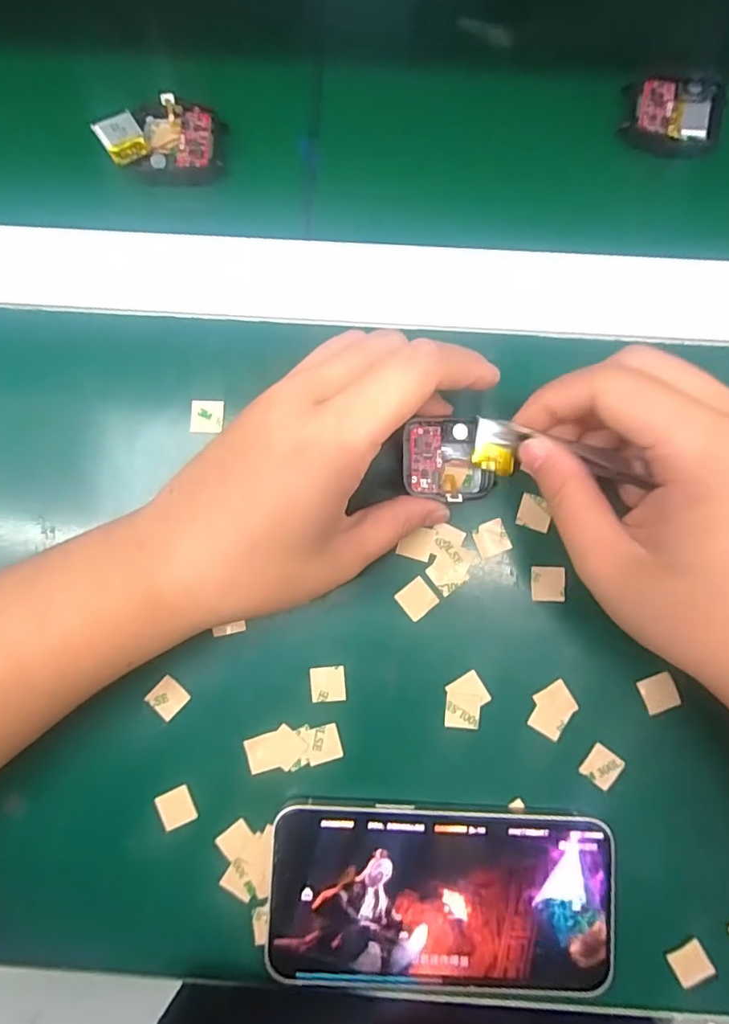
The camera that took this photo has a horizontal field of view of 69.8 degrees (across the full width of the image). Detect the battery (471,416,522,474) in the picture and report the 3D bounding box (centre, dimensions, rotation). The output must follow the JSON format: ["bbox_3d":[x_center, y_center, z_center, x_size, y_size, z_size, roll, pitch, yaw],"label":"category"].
[{"bbox_3d":[0.058,-0.029,0.230,0.019,0.004,0.023,6,84,1],"label":"battery"}]

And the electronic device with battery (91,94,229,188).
[{"bbox_3d":[-0.097,-0.181,0.254,0.054,0.018,0.037,2,84,0],"label":"electronic device with battery"}]

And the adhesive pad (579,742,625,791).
[{"bbox_3d":[0.106,0.113,0.230,0.015,0.004,0.015,38,86,4],"label":"adhesive pad"}]

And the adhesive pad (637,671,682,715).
[{"bbox_3d":[0.132,0.081,0.233,0.016,0.004,0.016,-20,85,-2],"label":"adhesive pad"}]

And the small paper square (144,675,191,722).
[{"bbox_3d":[-0.089,0.084,0.235,0.015,0.004,0.015,43,86,4],"label":"small paper square"}]

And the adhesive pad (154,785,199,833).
[{"bbox_3d":[-0.084,0.132,0.233,0.015,0.004,0.015,-25,85,-2],"label":"adhesive pad"}]

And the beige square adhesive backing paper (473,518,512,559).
[{"bbox_3d":[0.059,0.012,0.239,0.015,0.004,0.015,-21,85,-2],"label":"beige square adhesive backing paper"}]

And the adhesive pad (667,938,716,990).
[{"bbox_3d":[0.141,0.195,0.226,0.016,0.004,0.014,-31,74,1],"label":"adhesive pad"}]

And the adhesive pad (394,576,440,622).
[{"bbox_3d":[0.024,0.039,0.237,0.015,0.004,0.015,-40,85,-4],"label":"adhesive pad"}]

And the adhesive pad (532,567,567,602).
[{"bbox_3d":[0.084,0.033,0.237,0.015,0.004,0.016,3,84,1],"label":"adhesive pad"}]

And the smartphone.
[{"bbox_3d":[0.033,0.166,0.224,0.144,0.009,0.075,3,84,1],"label":"smartphone"}]

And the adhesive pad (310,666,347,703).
[{"bbox_3d":[-0.016,0.078,0.235,0.016,0.004,0.016,-4,84,0],"label":"adhesive pad"}]

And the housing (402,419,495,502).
[{"bbox_3d":[0.038,-0.023,0.236,0.041,0.013,0.036,-2,84,0],"label":"housing"}]

